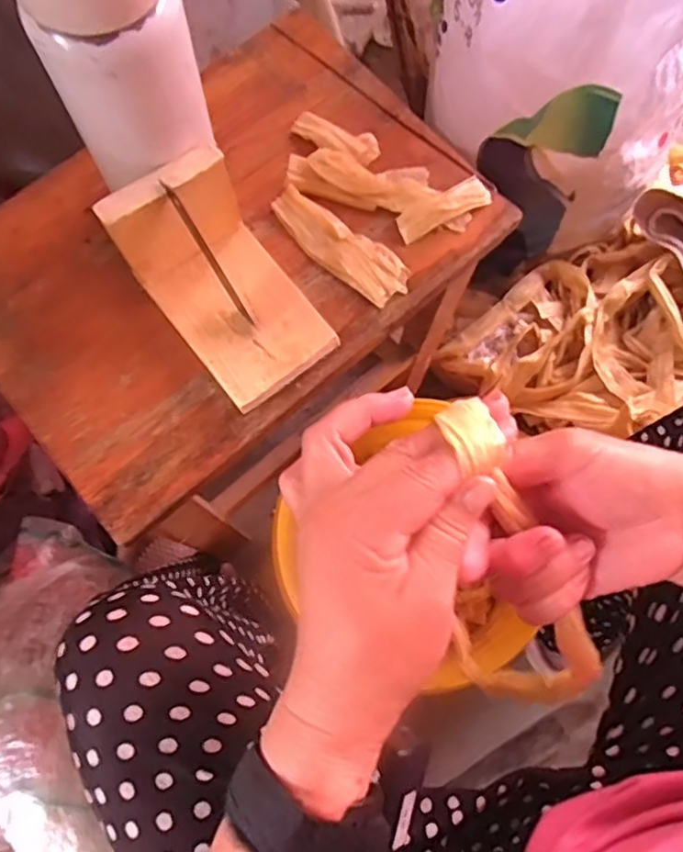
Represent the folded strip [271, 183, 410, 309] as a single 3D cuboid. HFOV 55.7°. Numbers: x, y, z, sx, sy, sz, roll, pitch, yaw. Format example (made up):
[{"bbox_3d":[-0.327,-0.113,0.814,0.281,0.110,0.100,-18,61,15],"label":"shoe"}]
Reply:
[{"bbox_3d":[-0.002,-0.122,0.431,0.102,0.010,0.035,38,78,10],"label":"folded strip"}]

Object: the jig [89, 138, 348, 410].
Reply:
[{"bbox_3d":[-0.068,-0.085,0.379,0.075,0.072,0.121,-38,77,-9],"label":"jig"}]

